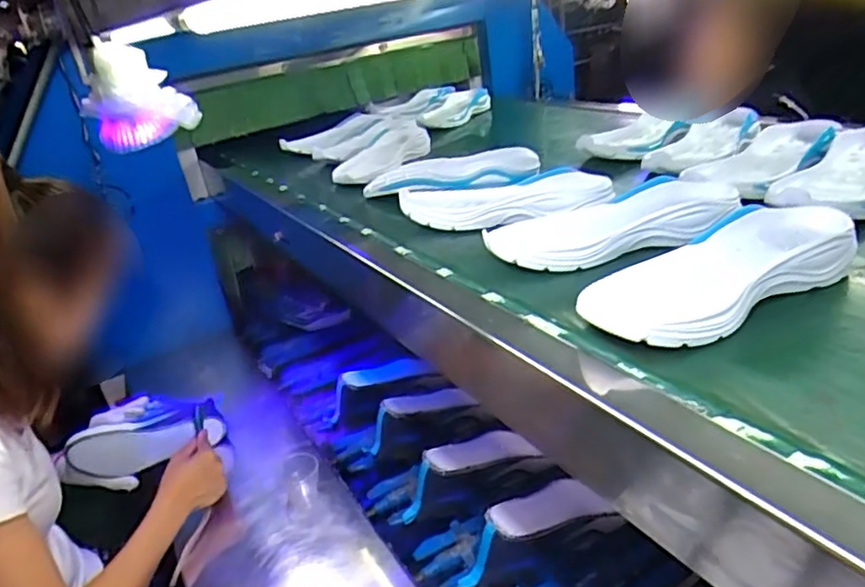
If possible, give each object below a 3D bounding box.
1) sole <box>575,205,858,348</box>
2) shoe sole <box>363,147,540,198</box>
[{"bbox_3d":[0.225,-0.013,0.492,0.233,0.049,0.099,-20,31,-23],"label":"sole"},{"bbox_3d":[0.022,-0.157,0.837,0.239,0.043,0.097,-4,28,5],"label":"shoe sole"}]

